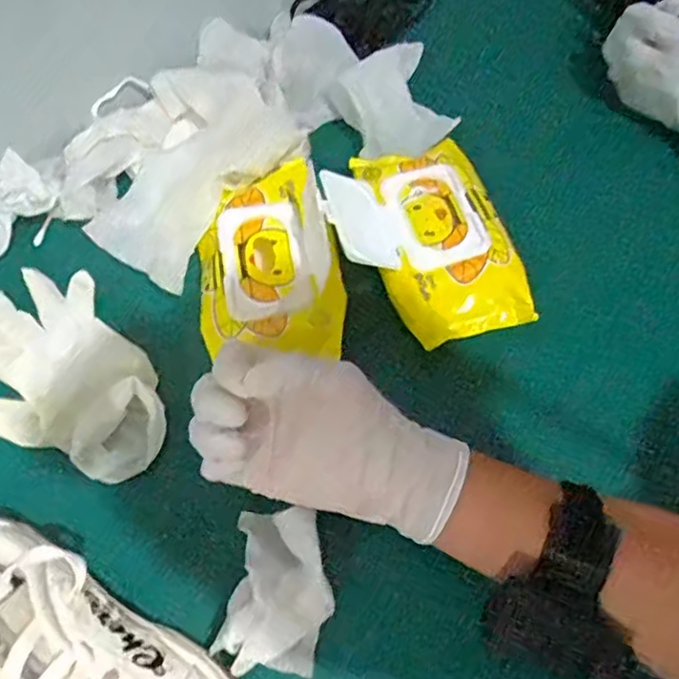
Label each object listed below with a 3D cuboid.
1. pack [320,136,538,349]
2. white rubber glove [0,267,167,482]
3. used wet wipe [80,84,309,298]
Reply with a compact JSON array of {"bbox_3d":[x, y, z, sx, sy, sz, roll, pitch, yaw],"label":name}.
[{"bbox_3d":[0.060,-0.085,0.490,0.130,0.056,0.175,-13,61,-8],"label":"pack"},{"bbox_3d":[-0.202,0.025,0.459,0.109,0.027,0.184,-34,64,-20],"label":"white rubber glove"},{"bbox_3d":[-0.118,-0.131,0.523,0.106,0.056,0.172,31,64,16],"label":"used wet wipe"}]

